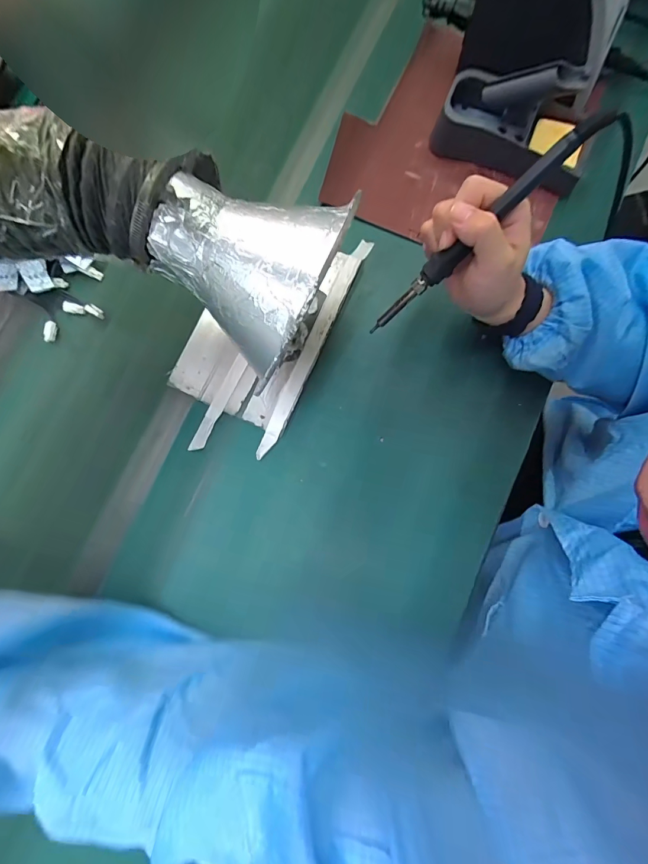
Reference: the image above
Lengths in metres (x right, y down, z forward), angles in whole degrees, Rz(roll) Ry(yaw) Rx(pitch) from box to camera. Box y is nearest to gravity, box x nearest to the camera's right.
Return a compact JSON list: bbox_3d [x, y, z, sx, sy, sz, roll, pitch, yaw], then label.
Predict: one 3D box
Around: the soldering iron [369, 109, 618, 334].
[{"bbox_3d":[0.111,-0.146,0.282,0.201,0.019,0.015,-39,76,36],"label":"soldering iron"}]

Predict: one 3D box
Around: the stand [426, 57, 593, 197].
[{"bbox_3d":[0.204,-0.332,0.381,0.162,0.079,0.075,13,83,5],"label":"stand"}]

